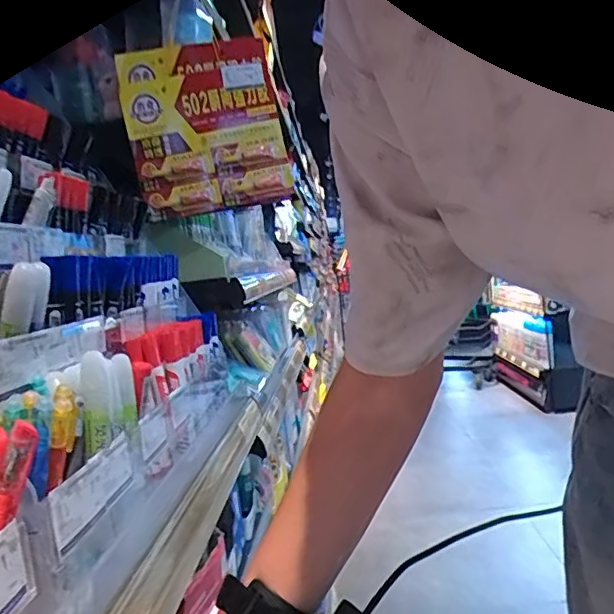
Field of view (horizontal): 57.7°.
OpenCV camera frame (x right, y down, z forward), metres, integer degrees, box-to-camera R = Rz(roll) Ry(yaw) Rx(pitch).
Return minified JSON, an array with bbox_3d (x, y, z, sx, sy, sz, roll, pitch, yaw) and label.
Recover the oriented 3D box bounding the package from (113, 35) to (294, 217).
[{"bbox_3d":[-0.157,-0.279,0.866,0.237,0.240,0.036,-9,4,-11],"label":"package"}]

